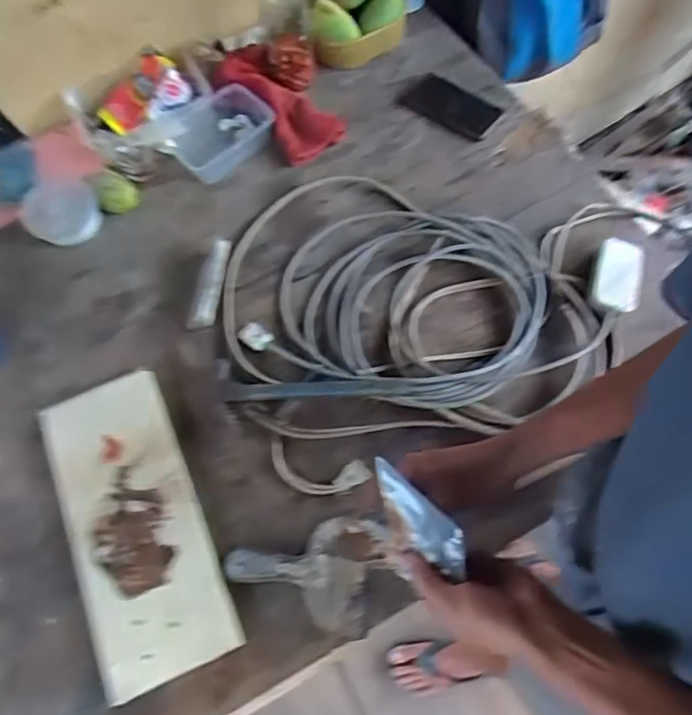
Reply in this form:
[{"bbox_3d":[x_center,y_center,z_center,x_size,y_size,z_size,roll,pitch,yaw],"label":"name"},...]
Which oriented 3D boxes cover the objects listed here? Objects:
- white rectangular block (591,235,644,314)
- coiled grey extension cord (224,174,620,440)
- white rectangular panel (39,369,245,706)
[{"bbox_3d":[0.386,-0.122,0.816,0.060,0.025,0.120,17,71,13],"label":"white rectangular block"},{"bbox_3d":[0.088,-0.102,0.835,0.533,0.043,0.425,-4,67,5],"label":"coiled grey extension cord"},{"bbox_3d":[-0.272,0.209,0.742,0.166,0.024,0.378,-24,67,-4],"label":"white rectangular panel"}]

